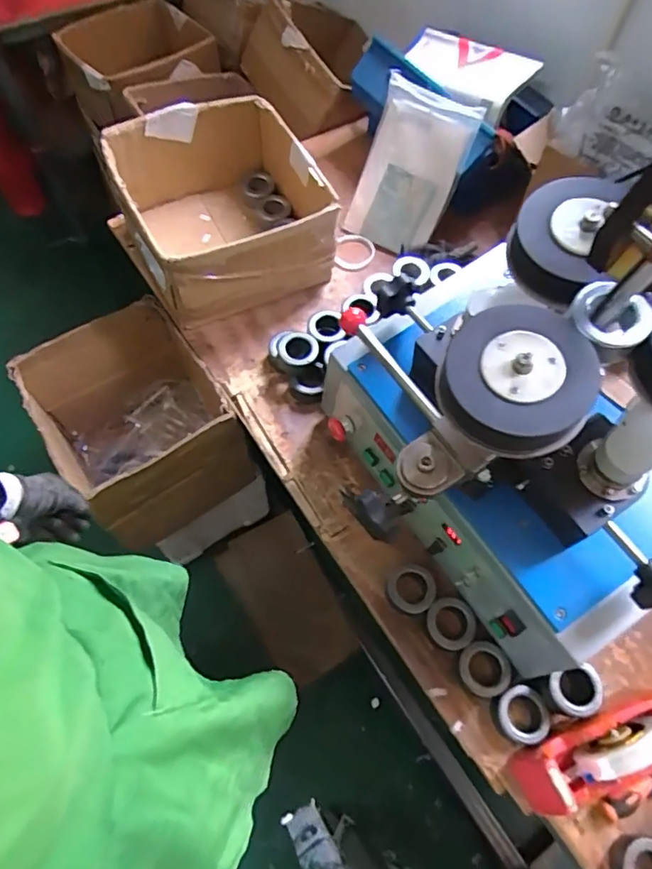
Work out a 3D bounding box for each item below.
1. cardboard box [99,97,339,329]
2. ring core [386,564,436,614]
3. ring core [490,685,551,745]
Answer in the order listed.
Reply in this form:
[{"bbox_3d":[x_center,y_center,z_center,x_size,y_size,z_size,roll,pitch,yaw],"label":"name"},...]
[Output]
[{"bbox_3d":[-0.187,-0.398,0.986,0.321,0.195,0.329,-24,67,-13],"label":"cardboard box"},{"bbox_3d":[0.124,0.224,0.789,0.068,0.035,0.067,1,64,-1],"label":"ring core"},{"bbox_3d":[0.258,0.371,0.721,0.069,0.033,0.067,1,64,-1],"label":"ring core"}]

